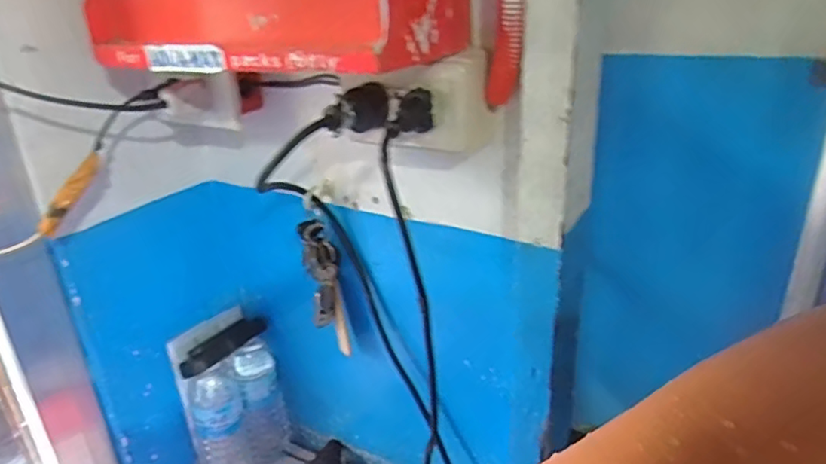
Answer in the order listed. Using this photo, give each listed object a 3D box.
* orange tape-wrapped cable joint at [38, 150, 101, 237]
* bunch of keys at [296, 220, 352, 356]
[{"bbox_3d":[-0.313,-0.036,0.530,0.013,0.013,0.086,13,68,31],"label":"orange tape-wrapped cable joint"},{"bbox_3d":[-0.096,0.063,0.634,0.038,0.154,0.025,-7,25,-9],"label":"bunch of keys"}]

